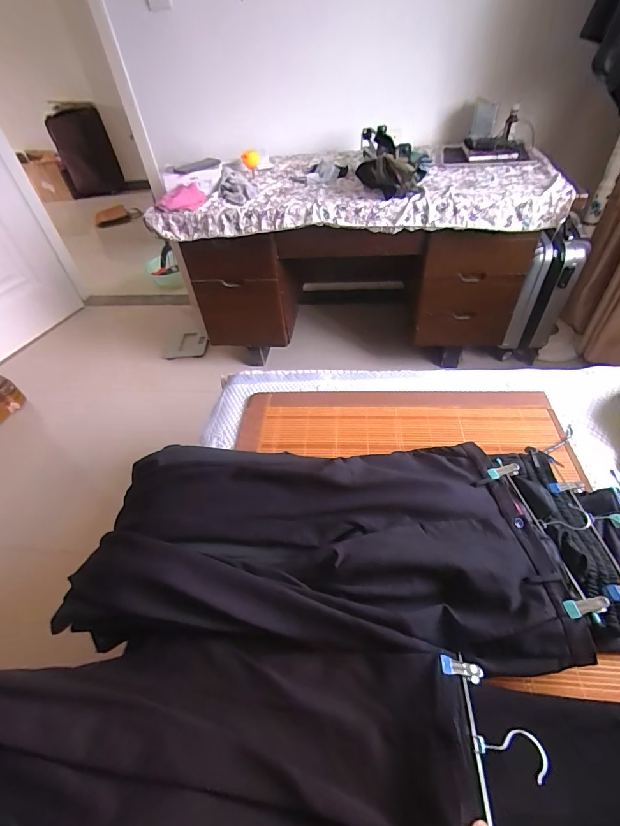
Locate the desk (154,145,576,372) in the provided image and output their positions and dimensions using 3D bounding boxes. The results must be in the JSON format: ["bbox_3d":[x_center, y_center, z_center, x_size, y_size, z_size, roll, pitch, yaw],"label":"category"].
[{"bbox_3d":[0.162,-0.668,1.546,1.297,0.663,0.594,1,46,7],"label":"desk"}]

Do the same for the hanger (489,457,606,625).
[{"bbox_3d":[0.416,0.182,0.616,0.127,0.023,0.294,-10,46,-3],"label":"hanger"}]

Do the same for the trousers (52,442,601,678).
[{"bbox_3d":[-0.018,0.210,0.629,0.783,0.077,0.401,-5,46,2],"label":"trousers"}]

